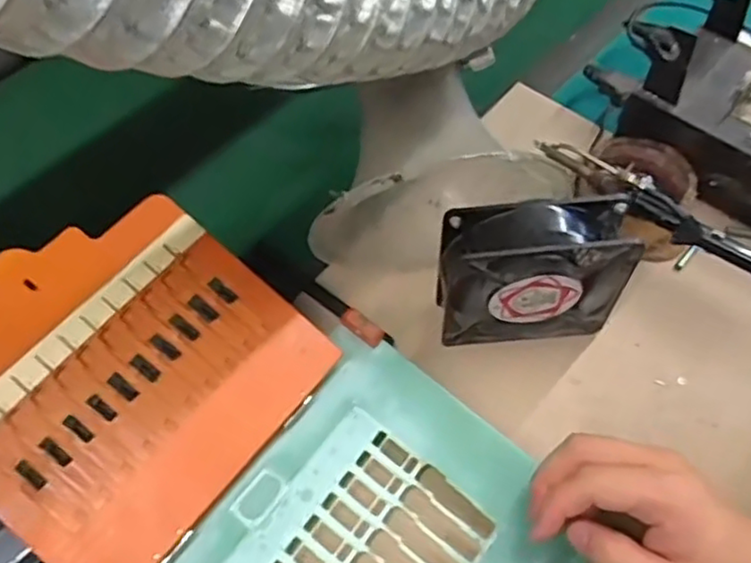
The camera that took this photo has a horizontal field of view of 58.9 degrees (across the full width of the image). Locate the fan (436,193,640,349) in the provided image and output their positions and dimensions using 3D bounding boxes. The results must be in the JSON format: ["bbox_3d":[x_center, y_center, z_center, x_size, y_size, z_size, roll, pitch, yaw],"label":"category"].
[{"bbox_3d":[0.106,-0.004,0.458,0.122,0.121,0.039,-4,58,0],"label":"fan"}]

